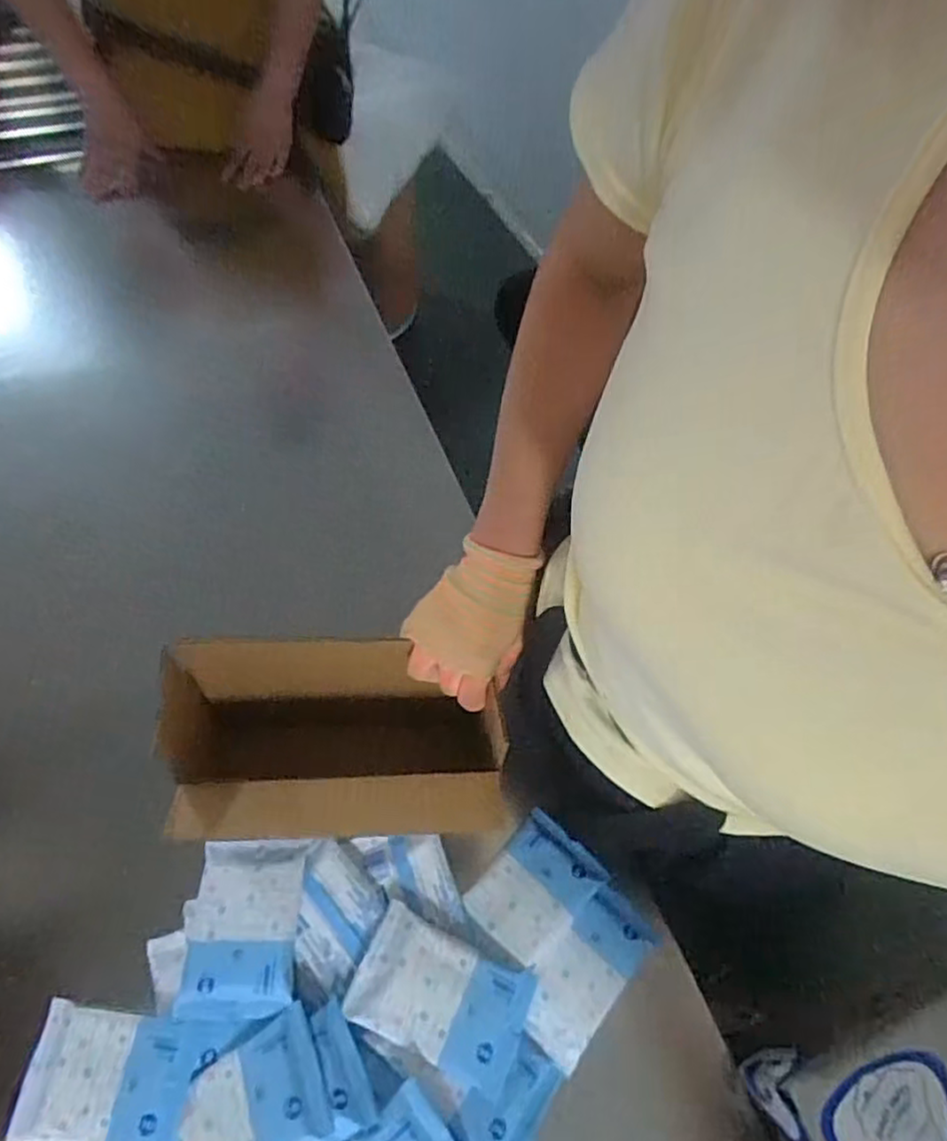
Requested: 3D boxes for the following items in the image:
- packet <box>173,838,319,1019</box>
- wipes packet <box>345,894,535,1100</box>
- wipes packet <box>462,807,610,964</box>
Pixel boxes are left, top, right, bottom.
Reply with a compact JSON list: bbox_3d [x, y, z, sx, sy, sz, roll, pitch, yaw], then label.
[{"bbox_3d":[-0.184,0.283,0.548,0.086,0.017,0.125,1,61,-2],"label":"packet"},{"bbox_3d":[-0.025,0.332,0.534,0.130,0.018,0.084,23,62,10],"label":"wipes packet"},{"bbox_3d":[0.053,0.271,0.590,0.078,0.013,0.104,40,67,18],"label":"wipes packet"}]

